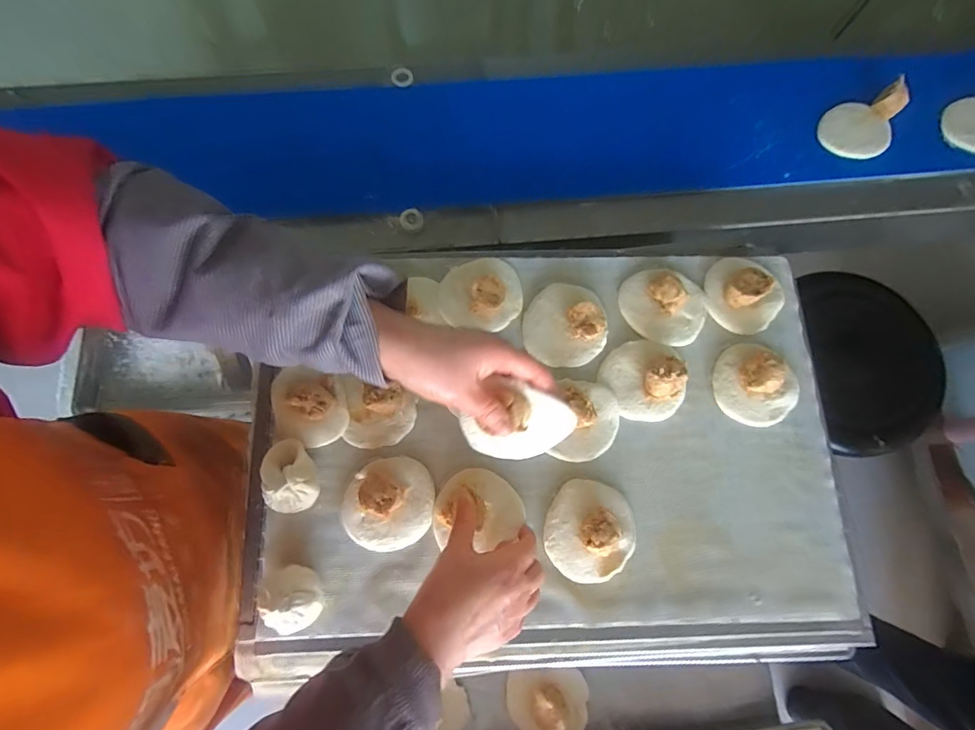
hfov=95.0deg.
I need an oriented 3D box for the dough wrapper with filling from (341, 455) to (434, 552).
[{"bbox_3d":[-0.100,0.138,0.442,0.090,0.035,0.086,-12,78,-4],"label":"dough wrapper with filling"}]

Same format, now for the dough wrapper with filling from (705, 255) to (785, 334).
[{"bbox_3d":[0.286,-0.078,0.496,0.086,0.032,0.075,40,79,7],"label":"dough wrapper with filling"}]

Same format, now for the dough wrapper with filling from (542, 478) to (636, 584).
[{"bbox_3d":[0.104,0.164,0.440,0.088,0.040,0.093,0,77,-2],"label":"dough wrapper with filling"}]

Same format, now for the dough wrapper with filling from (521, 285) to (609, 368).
[{"bbox_3d":[0.083,-0.046,0.489,0.085,0.034,0.092,-19,79,-6],"label":"dough wrapper with filling"}]

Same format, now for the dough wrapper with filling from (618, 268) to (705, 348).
[{"bbox_3d":[0.201,-0.071,0.493,0.093,0.035,0.086,0,77,-2],"label":"dough wrapper with filling"}]

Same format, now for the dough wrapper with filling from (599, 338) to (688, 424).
[{"bbox_3d":[0.174,0.014,0.477,0.084,0.037,0.087,0,77,-2],"label":"dough wrapper with filling"}]

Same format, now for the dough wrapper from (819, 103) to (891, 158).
[{"bbox_3d":[0.516,-0.330,0.627,0.092,0.013,0.092,0,77,-2],"label":"dough wrapper"}]

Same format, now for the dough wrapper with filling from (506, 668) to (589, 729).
[{"bbox_3d":[0.067,0.379,0.490,0.089,0.026,0.076,2,77,-1],"label":"dough wrapper with filling"}]

